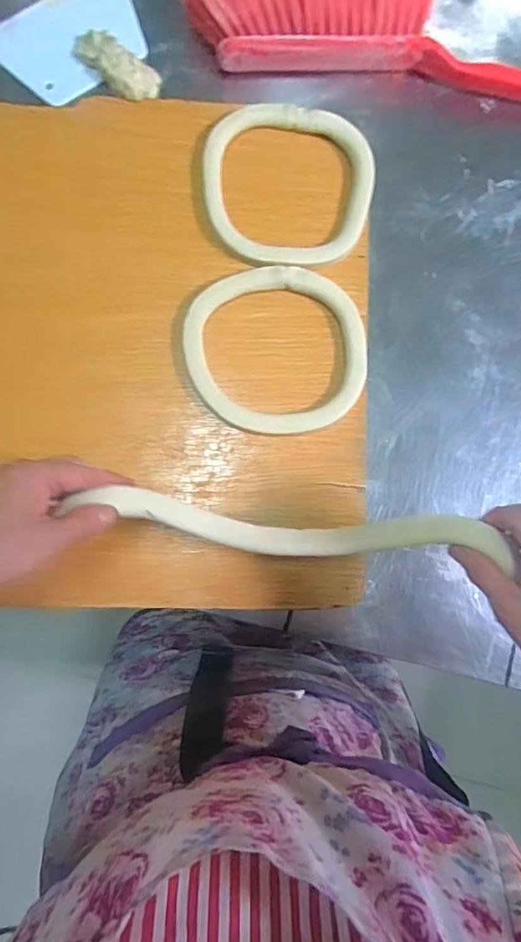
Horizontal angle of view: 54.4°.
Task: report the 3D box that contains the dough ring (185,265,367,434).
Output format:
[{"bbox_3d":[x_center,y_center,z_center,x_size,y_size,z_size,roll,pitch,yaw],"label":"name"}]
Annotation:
[{"bbox_3d":[0.016,-0.119,0.503,0.174,0.016,0.162,0,85,-5],"label":"dough ring"}]

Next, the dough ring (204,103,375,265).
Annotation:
[{"bbox_3d":[0.029,-0.291,0.512,0.167,0.021,0.154,0,85,-5],"label":"dough ring"}]

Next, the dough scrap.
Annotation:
[{"bbox_3d":[-0.146,-0.411,0.512,0.087,0.022,0.047,34,84,-1],"label":"dough scrap"}]

